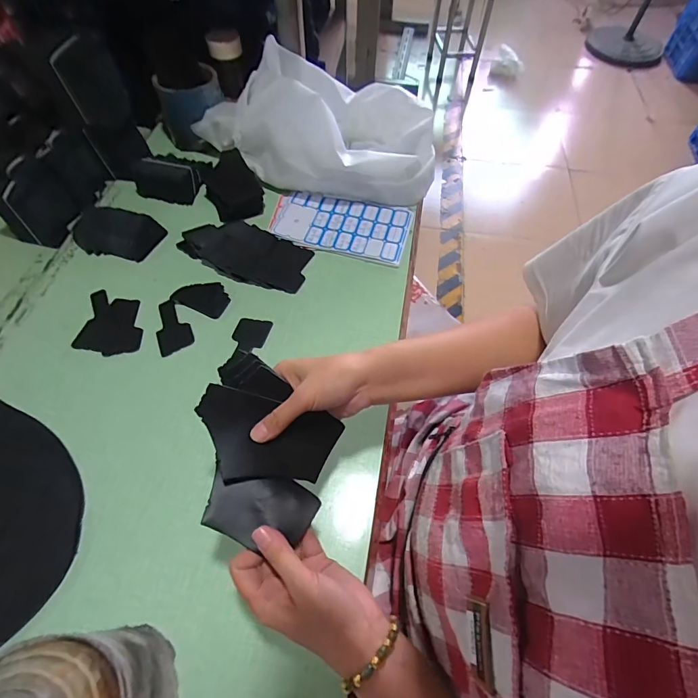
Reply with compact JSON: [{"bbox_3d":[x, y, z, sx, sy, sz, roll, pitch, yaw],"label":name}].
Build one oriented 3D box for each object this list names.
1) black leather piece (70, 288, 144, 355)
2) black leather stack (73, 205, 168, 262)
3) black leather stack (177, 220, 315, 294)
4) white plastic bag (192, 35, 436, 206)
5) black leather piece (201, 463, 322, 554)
[{"bbox_3d":[-0.322,-0.037,0.550,0.083,0.005,0.096,1,59,0],"label":"black leather piece"},{"bbox_3d":[-0.357,-0.176,0.612,0.126,0.030,0.075,15,60,7],"label":"black leather stack"},{"bbox_3d":[-0.156,-0.147,0.601,0.192,0.021,0.098,18,61,9],"label":"black leather stack"},{"bbox_3d":[-0.047,-0.368,0.670,0.384,0.131,0.220,20,61,10],"label":"white plastic bag"},{"bbox_3d":[-0.072,0.135,0.339,0.090,0.009,0.052,13,57,-11],"label":"black leather piece"}]

